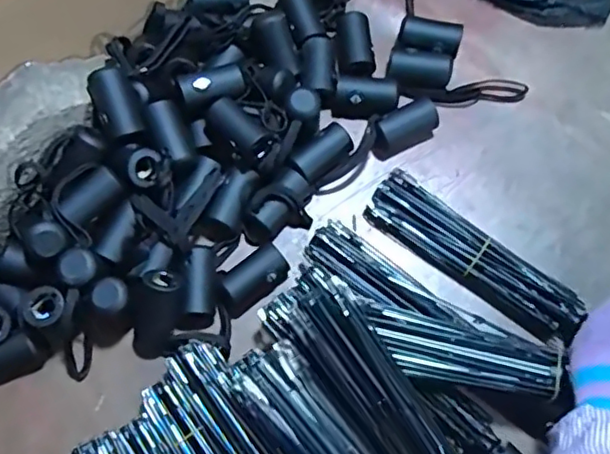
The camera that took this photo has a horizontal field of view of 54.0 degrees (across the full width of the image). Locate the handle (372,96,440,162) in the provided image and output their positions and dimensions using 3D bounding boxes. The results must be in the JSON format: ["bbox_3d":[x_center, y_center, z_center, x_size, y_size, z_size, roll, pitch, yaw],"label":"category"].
[{"bbox_3d":[0.096,-0.095,0.573,0.067,0.027,0.033,-26,76,-10],"label":"handle"}]

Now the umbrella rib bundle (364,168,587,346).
[{"bbox_3d":[0.151,0.022,0.535,0.201,0.026,0.059,37,75,16],"label":"umbrella rib bundle"}]

